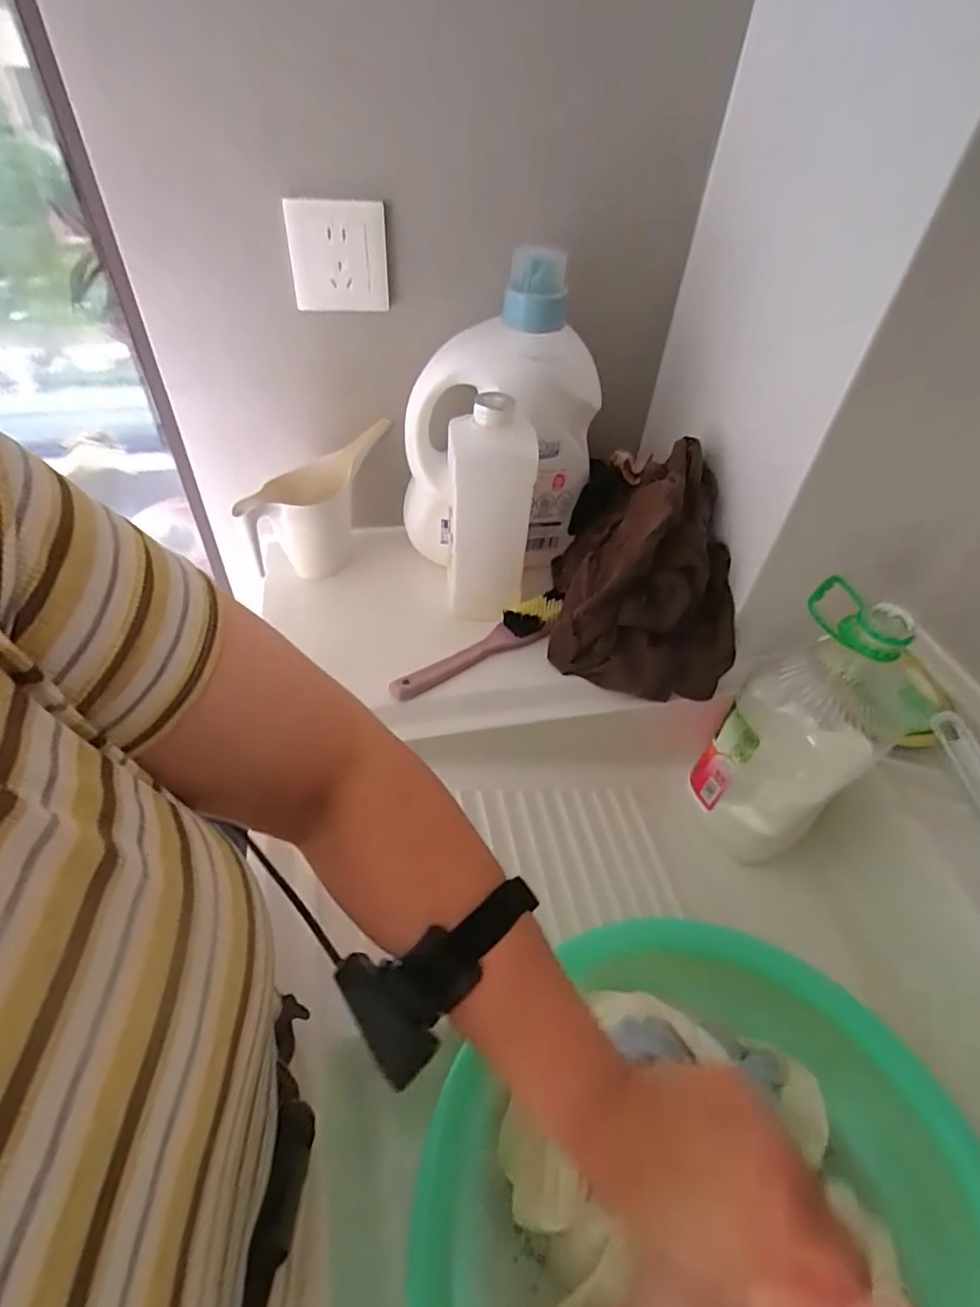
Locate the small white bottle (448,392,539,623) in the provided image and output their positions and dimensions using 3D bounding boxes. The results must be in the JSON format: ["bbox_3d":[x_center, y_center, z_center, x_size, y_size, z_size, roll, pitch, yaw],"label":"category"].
[{"bbox_3d":[-0.003,-0.132,0.601,0.076,0.226,0.055,-2,48,-7],"label":"small white bottle"}]

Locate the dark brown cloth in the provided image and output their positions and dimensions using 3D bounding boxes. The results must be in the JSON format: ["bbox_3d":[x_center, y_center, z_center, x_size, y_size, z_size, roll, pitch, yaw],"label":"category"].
[{"bbox_3d":[0.164,-0.102,0.626,0.176,0.170,0.226,7,47,2],"label":"dark brown cloth"}]

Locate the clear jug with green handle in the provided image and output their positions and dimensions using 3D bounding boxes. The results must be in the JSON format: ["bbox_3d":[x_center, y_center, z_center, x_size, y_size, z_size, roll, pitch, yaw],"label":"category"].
[{"bbox_3d":[0.277,0.071,0.536,0.091,0.261,0.109,-31,57,-28],"label":"clear jug with green handle"}]

